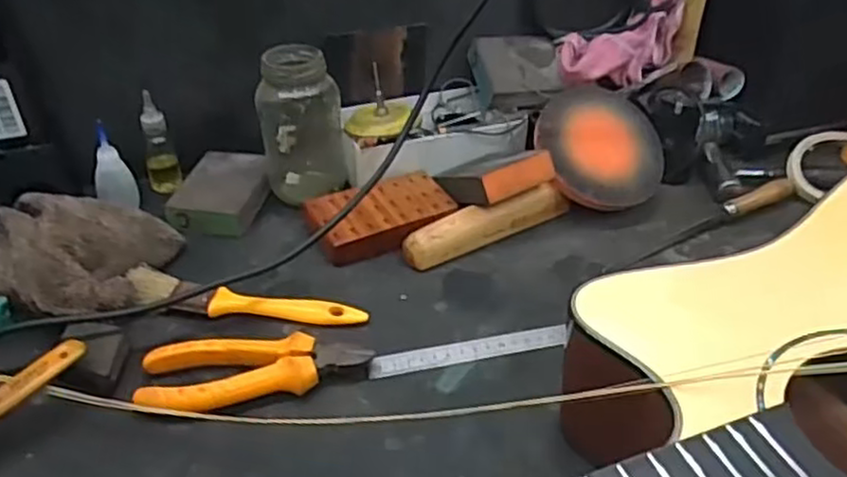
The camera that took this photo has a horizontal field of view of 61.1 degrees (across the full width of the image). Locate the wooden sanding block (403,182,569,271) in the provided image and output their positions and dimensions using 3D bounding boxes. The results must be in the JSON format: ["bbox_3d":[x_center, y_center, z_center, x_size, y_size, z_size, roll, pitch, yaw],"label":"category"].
[{"bbox_3d":[0.058,-0.015,0.619,0.160,0.032,0.023,-20,40,-25],"label":"wooden sanding block"}]

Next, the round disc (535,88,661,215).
[{"bbox_3d":[0.163,-0.083,0.650,0.116,0.019,0.113,-3,77,-14],"label":"round disc"}]

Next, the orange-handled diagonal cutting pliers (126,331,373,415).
[{"bbox_3d":[-0.112,0.086,0.485,0.147,0.019,0.059,-9,37,-12],"label":"orange-handled diagonal cutting pliers"}]

